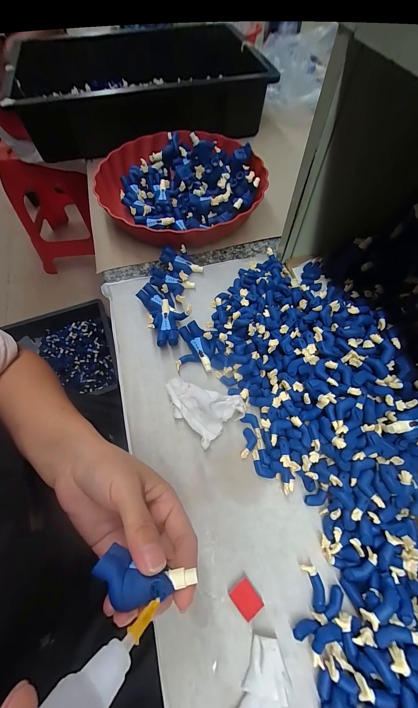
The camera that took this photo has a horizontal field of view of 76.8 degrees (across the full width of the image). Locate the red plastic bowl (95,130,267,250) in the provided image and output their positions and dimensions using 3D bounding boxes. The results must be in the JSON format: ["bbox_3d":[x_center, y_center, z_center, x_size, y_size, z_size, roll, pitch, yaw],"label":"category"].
[{"bbox_3d":[-0.043,-0.248,0.396,0.246,0.060,0.233,11,63,7],"label":"red plastic bowl"}]

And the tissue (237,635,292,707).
[{"bbox_3d":[0.037,0.233,0.178,0.032,0.011,0.060,23,65,12],"label":"tissue"}]

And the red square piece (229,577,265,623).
[{"bbox_3d":[0.029,0.189,0.204,0.018,0.007,0.022,-37,68,-17],"label":"red square piece"}]

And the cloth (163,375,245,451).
[{"bbox_3d":[-0.007,0.048,0.267,0.074,0.021,0.056,41,70,19],"label":"cloth"}]

